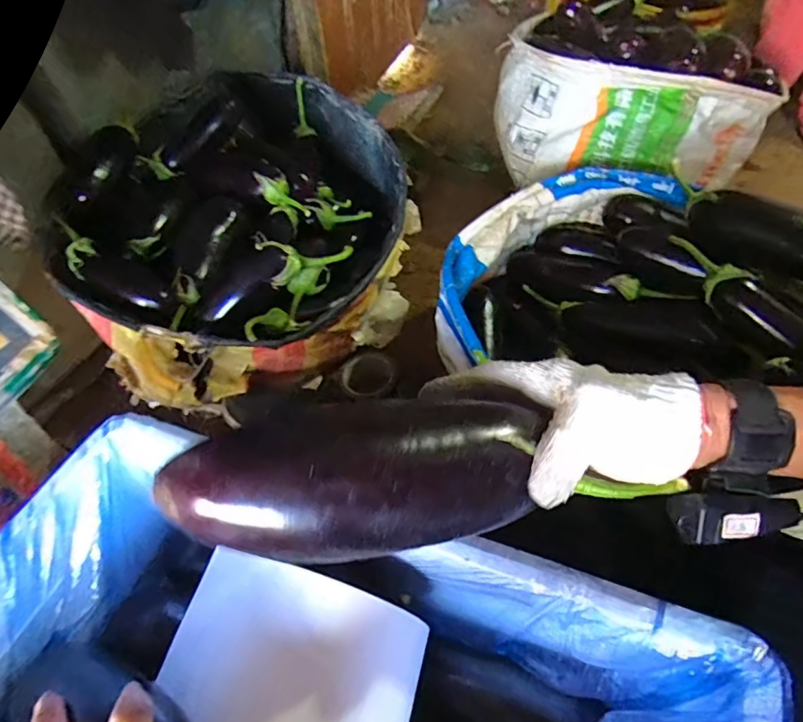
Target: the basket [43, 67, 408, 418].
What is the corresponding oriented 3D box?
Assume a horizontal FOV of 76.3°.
[{"bbox_3d":[-0.250,-0.222,0.887,0.505,0.236,0.614,-3,52,-1],"label":"basket"}]

